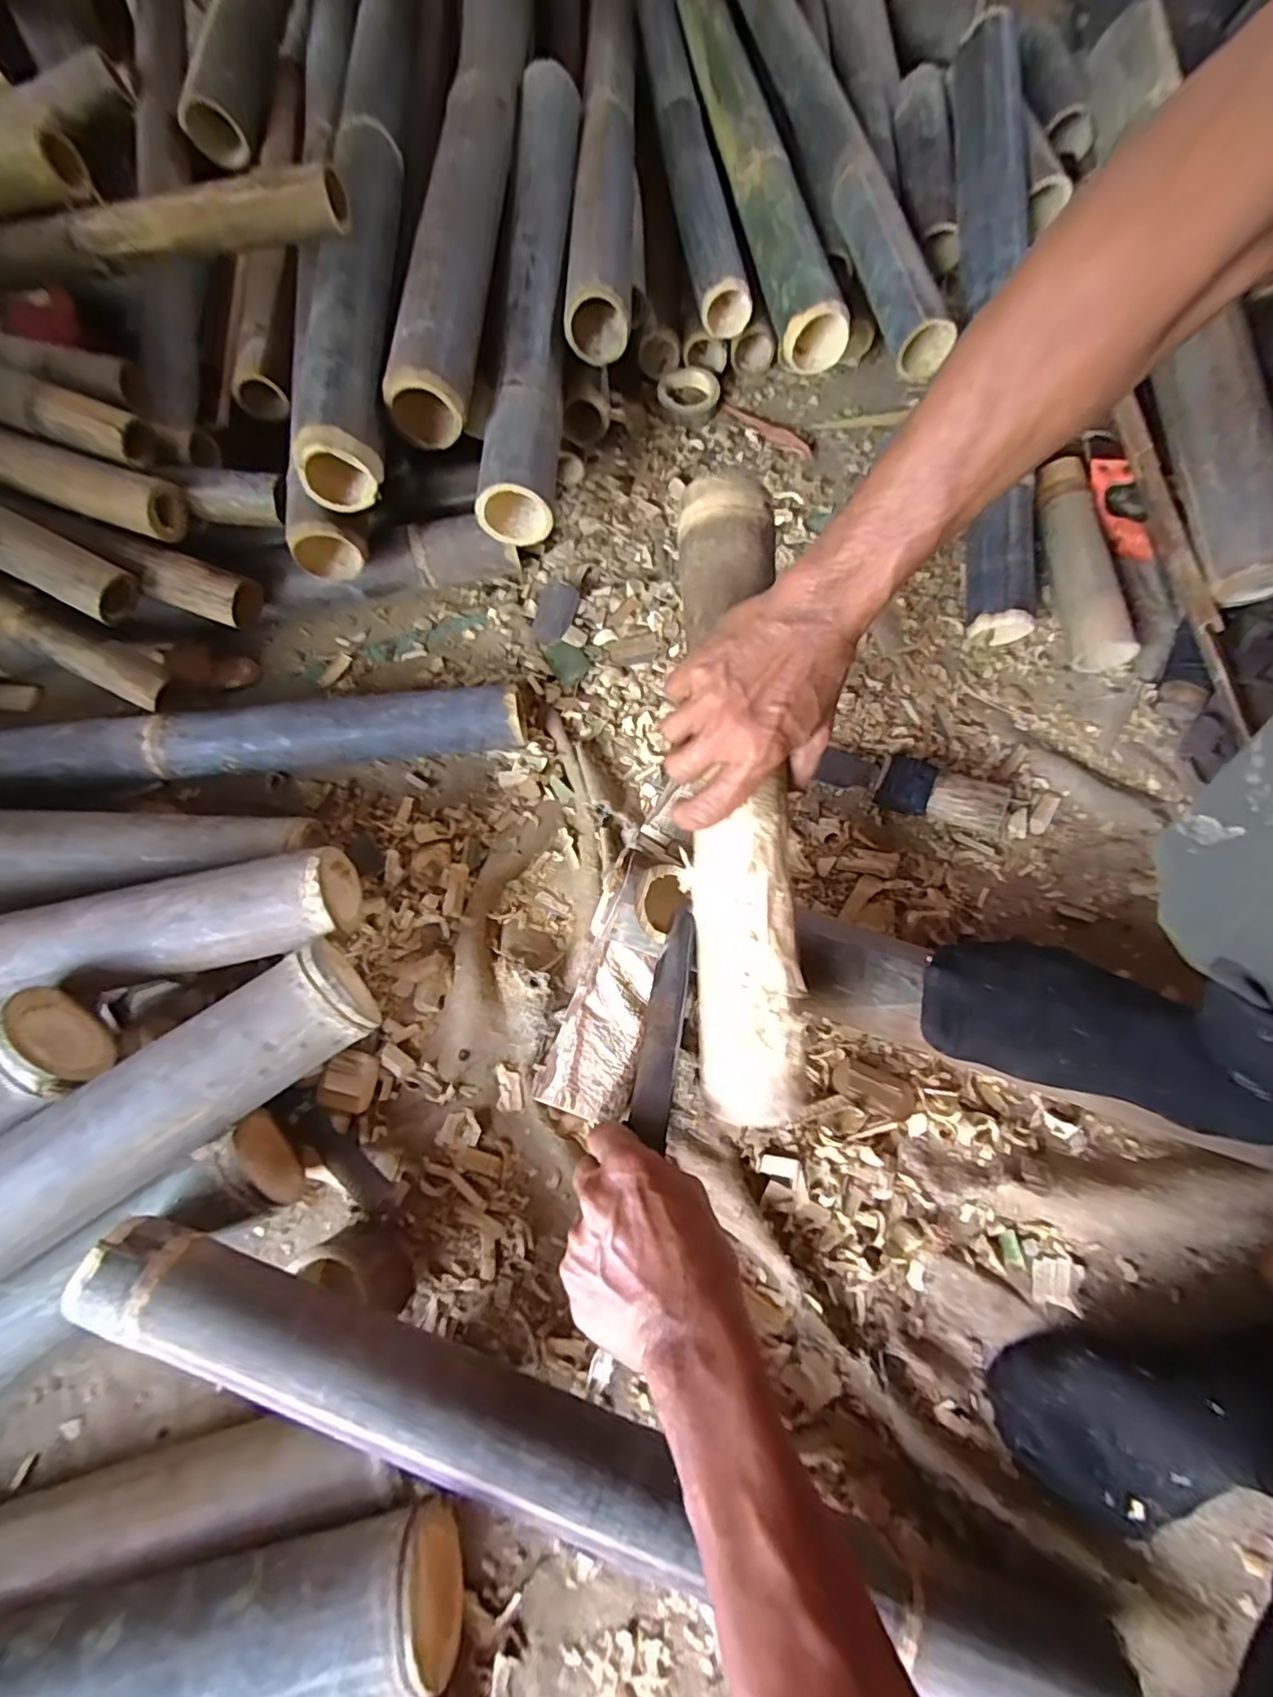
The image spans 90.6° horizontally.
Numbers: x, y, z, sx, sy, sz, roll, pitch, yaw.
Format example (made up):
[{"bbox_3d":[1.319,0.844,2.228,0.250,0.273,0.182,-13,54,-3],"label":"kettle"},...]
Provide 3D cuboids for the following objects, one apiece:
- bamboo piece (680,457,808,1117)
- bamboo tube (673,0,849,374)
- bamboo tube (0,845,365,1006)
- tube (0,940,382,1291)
[{"bbox_3d":[0.066,-0.035,0.416,0.063,0.050,0.401,-3,86,1],"label":"bamboo piece"},{"bbox_3d":[0.079,-1.244,0.923,0.073,0.063,1.504,-8,71,-2],"label":"bamboo tube"},{"bbox_3d":[-0.529,0.099,0.475,0.612,0.065,0.074,-13,71,-4],"label":"bamboo tube"},{"bbox_3d":[-0.455,0.259,0.383,0.609,0.090,0.082,-35,74,-11],"label":"tube"}]

